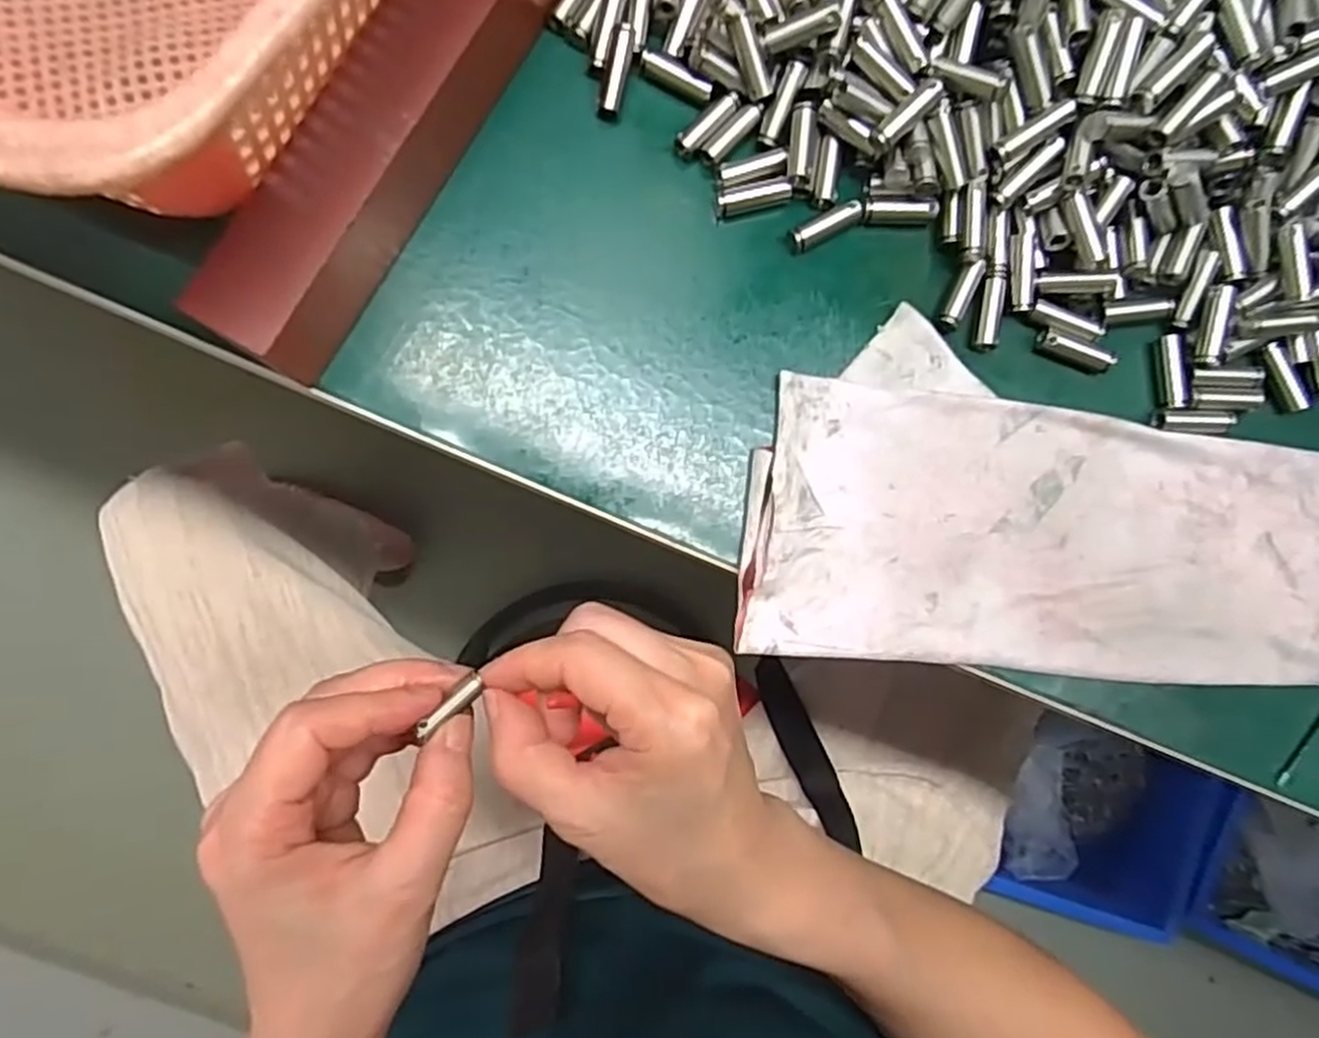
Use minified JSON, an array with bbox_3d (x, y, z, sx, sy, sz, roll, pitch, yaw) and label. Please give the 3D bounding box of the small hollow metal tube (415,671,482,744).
[{"bbox_3d":[-0.064,0.059,0.243,0.006,0.004,0.027,47,53,-2],"label":"small hollow metal tube"}]

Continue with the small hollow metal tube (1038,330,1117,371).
[{"bbox_3d":[0.137,-0.055,0.258,0.024,0.008,0.006,22,86,-5],"label":"small hollow metal tube"}]

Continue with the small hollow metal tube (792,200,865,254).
[{"bbox_3d":[0.054,-0.094,0.254,0.025,0.009,0.008,-29,91,-6],"label":"small hollow metal tube"}]

